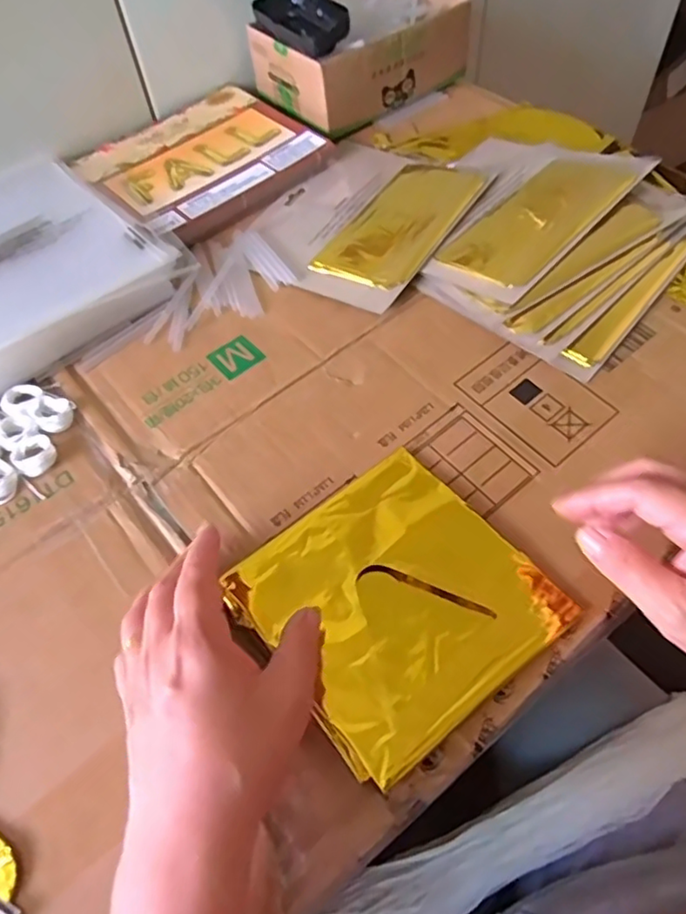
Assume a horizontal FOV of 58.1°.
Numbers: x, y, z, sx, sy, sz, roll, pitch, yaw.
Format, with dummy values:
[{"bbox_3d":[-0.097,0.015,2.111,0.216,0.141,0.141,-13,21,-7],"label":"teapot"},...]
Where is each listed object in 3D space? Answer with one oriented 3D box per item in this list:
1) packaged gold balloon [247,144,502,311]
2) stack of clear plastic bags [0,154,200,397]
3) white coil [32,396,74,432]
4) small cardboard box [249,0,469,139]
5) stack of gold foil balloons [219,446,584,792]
[{"bbox_3d":[0.018,-0.207,0.519,0.160,0.016,0.188,31,65,22],"label":"packaged gold balloon"},{"bbox_3d":[-0.275,-0.150,0.498,0.220,0.029,0.228,-40,63,-19],"label":"stack of clear plastic bags"},{"bbox_3d":[-0.204,-0.030,0.435,0.025,0.008,0.029,-35,61,-17],"label":"white coil"},{"bbox_3d":[0.016,-0.404,0.615,0.186,0.070,0.134,-32,60,-15],"label":"small cardboard box"},{"bbox_3d":[0.028,0.077,0.346,0.145,0.015,0.140,-35,61,-17],"label":"stack of gold foil balloons"}]

